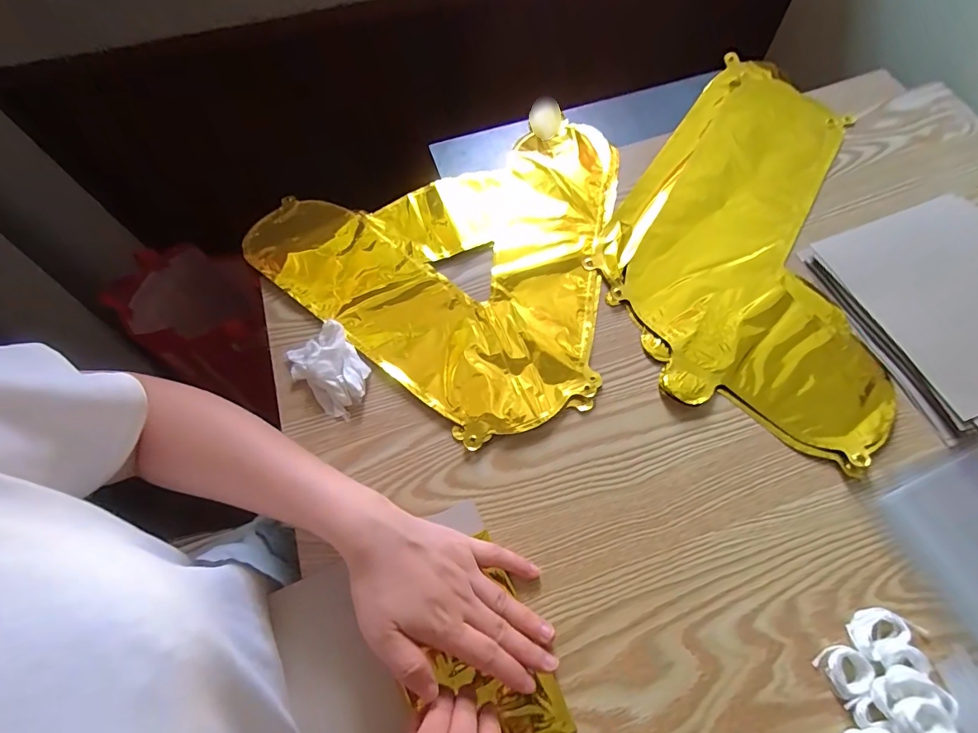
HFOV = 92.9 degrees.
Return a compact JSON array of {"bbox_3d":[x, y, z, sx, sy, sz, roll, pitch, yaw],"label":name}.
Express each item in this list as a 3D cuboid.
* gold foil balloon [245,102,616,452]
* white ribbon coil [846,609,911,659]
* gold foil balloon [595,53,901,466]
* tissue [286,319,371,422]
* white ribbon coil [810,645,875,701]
[{"bbox_3d":[-0.004,-0.145,0.478,0.356,0.010,0.363,36,71,17],"label":"gold foil balloon"},{"bbox_3d":[0.264,0.181,0.316,0.040,0.006,0.026,-18,65,-7],"label":"white ribbon coil"},{"bbox_3d":[0.246,-0.141,0.463,0.233,0.016,0.429,10,65,7],"label":"gold foil balloon"},{"bbox_3d":[-0.138,0.003,0.404,0.055,0.022,0.079,-34,68,-14],"label":"tissue"},{"bbox_3d":[0.236,0.200,0.307,0.028,0.007,0.027,-1,65,1],"label":"white ribbon coil"}]

